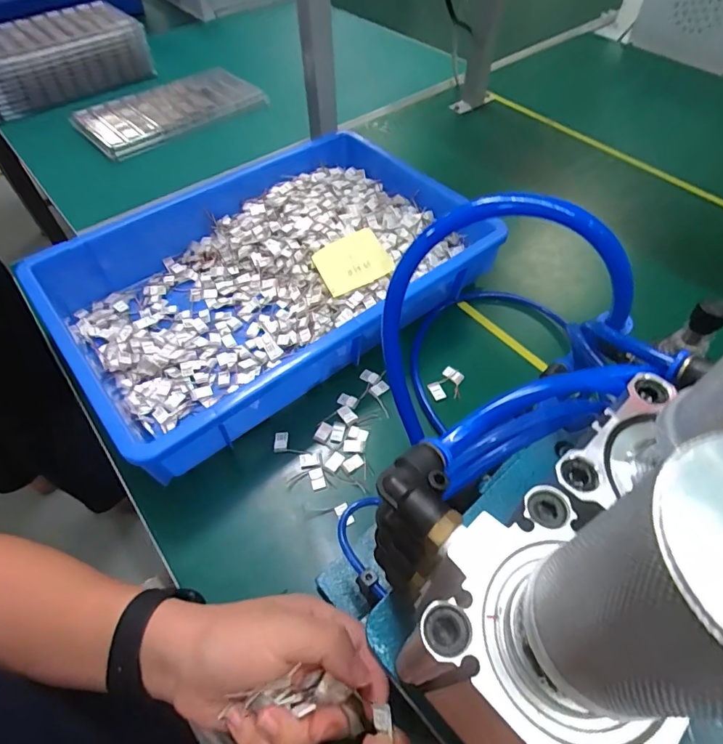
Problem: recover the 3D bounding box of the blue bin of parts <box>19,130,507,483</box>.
[{"bbox_3d":[-0.091,-0.117,0.520,0.420,0.077,0.310,-33,60,-20],"label":"blue bin of parts"}]

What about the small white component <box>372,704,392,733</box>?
[{"bbox_3d":[0.011,0.178,0.238,0.009,0.004,0.010,-5,54,-3],"label":"small white component"}]

